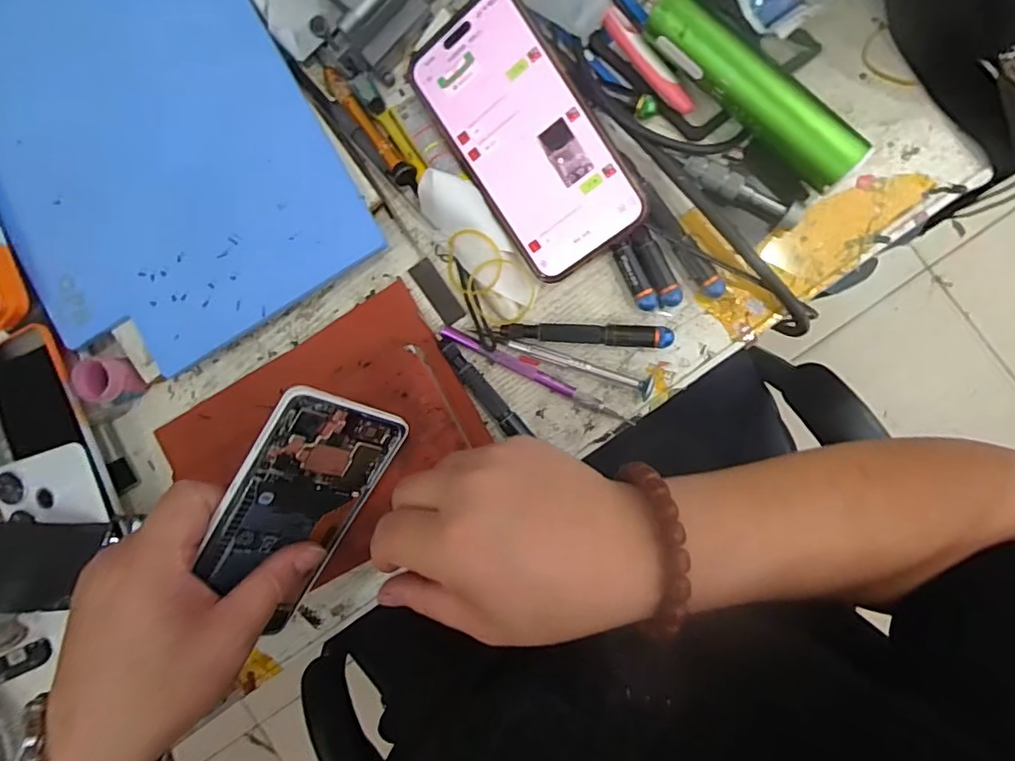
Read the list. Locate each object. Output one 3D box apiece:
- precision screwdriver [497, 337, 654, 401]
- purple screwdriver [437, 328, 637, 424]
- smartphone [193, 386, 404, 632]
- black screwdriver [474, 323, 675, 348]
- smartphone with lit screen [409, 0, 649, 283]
[{"bbox_3d":[0.042,-0.009,0.353,0.101,0.017,0.012,17,92,6],"label":"precision screwdriver"},{"bbox_3d":[0.018,-0.003,0.355,0.133,0.005,0.009,27,93,6],"label":"purple screwdriver"},{"bbox_3d":[-0.119,0.075,0.312,0.005,0.076,0.146,41,103,45],"label":"smartphone"},{"bbox_3d":[0.046,-0.029,0.353,0.111,0.013,0.013,3,91,6],"label":"black screwdriver"},{"bbox_3d":[0.010,-0.146,0.339,0.078,0.005,0.163,-32,93,21],"label":"smartphone with lit screen"}]

